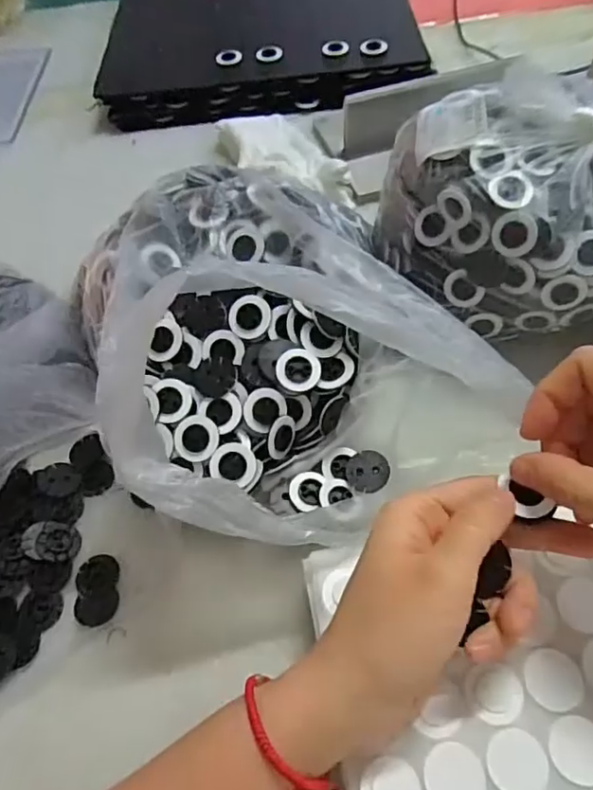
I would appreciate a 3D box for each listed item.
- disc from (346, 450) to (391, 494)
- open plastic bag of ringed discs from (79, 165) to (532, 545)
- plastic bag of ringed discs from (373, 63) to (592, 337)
[{"bbox_3d":[0.044,0.047,0.347,0.026,0.005,0.026,-6,66,14],"label":"disc"},{"bbox_3d":[-0.025,-0.023,0.364,0.183,0.117,0.260,-26,59,-12],"label":"open plastic bag of ringed discs"},{"bbox_3d":[0.152,-0.131,0.388,0.166,0.114,0.154,-18,57,-7],"label":"plastic bag of ringed discs"}]

